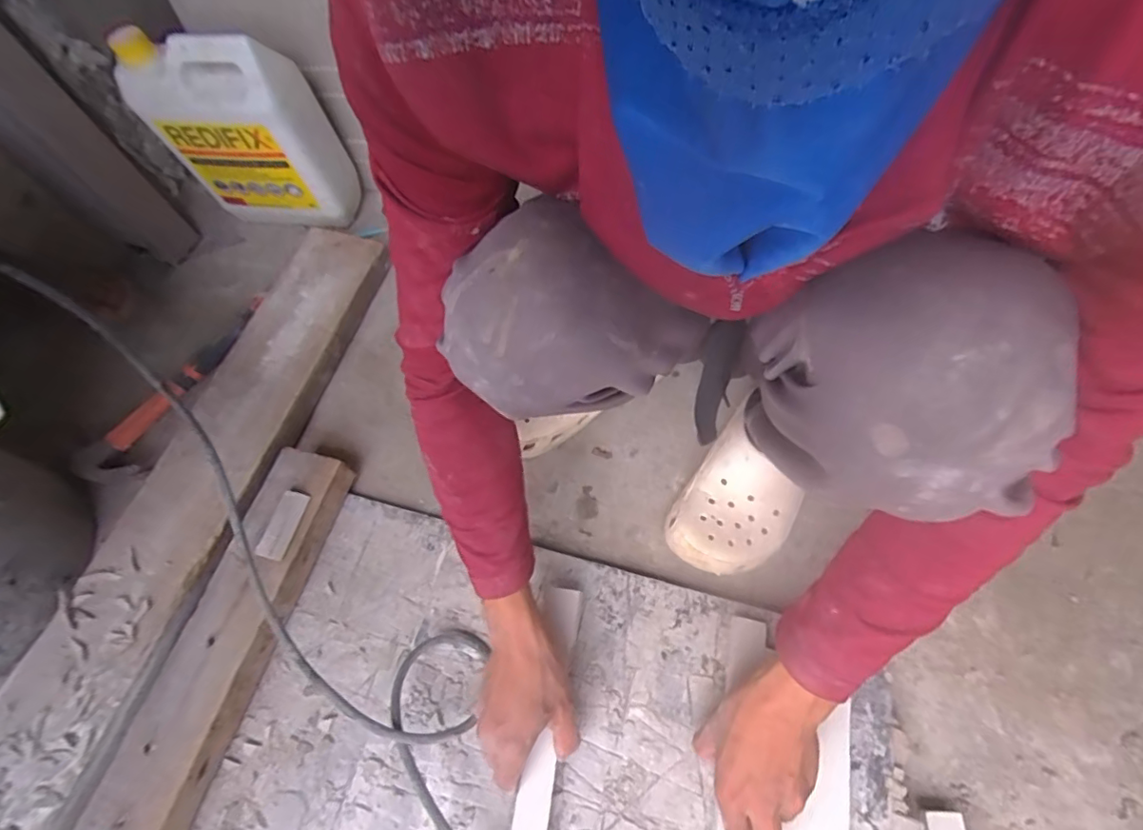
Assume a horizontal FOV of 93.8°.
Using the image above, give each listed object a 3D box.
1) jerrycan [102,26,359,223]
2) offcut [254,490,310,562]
[{"bbox_3d":[-0.471,-0.397,0.779,0.228,0.269,0.102,10,65,10],"label":"jerrycan"},{"bbox_3d":[-0.317,0.120,0.587,0.033,0.006,0.074,11,60,6],"label":"offcut"}]

